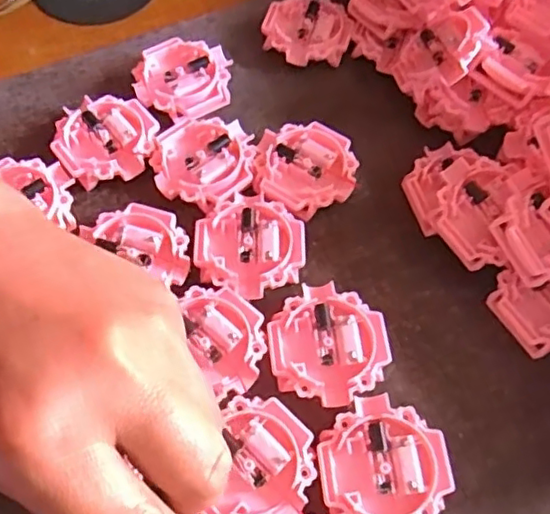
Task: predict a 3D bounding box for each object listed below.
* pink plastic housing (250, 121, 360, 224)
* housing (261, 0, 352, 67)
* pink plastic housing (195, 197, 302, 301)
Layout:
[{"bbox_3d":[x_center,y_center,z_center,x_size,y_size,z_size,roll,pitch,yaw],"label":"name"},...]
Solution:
[{"bbox_3d":[0.015,-0.045,0.316,0.053,0.016,0.050,1,63,-2],"label":"pink plastic housing"},{"bbox_3d":[0.019,-0.136,0.364,0.050,0.017,0.048,1,63,-2],"label":"housing"},{"bbox_3d":[-0.012,-0.004,0.293,0.051,0.016,0.051,1,63,-2],"label":"pink plastic housing"}]

